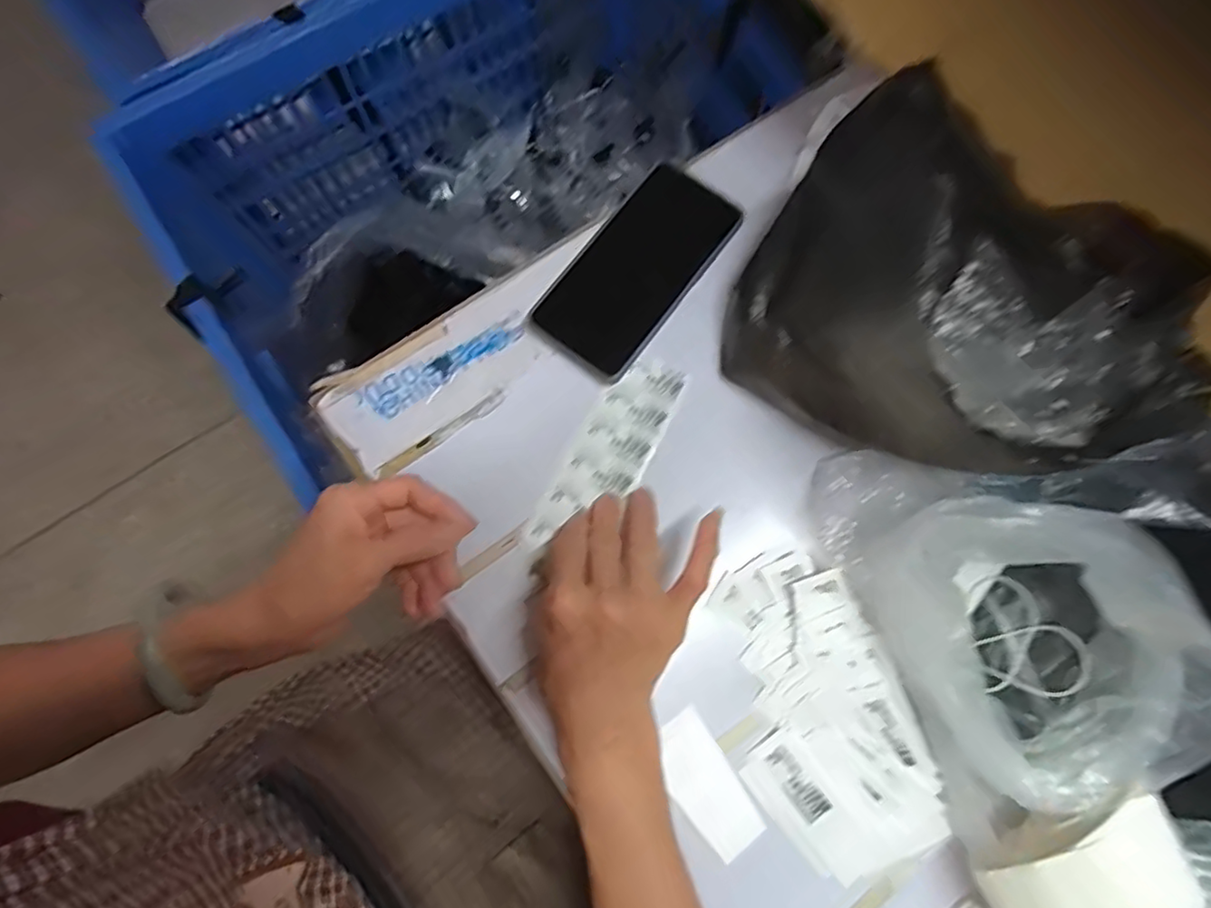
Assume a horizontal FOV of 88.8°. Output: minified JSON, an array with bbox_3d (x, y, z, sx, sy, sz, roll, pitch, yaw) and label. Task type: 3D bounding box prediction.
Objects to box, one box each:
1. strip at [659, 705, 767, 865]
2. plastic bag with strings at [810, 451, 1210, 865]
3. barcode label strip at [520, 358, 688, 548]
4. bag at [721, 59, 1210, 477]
[{"bbox_3d":[0.060,0.201,0.377,0.038,0.004,0.080,-33,73,-3],"label":"strip"},{"bbox_3d":[0.217,0.090,0.338,0.114,0.119,0.217,-23,79,-7],"label":"plastic bag with strings"},{"bbox_3d":[0.004,0.002,0.416,0.048,0.005,0.149,30,78,2],"label":"barcode label strip"},{"bbox_3d":[0.172,-0.073,0.340,0.118,0.155,0.202,-42,81,-10],"label":"bag"}]

